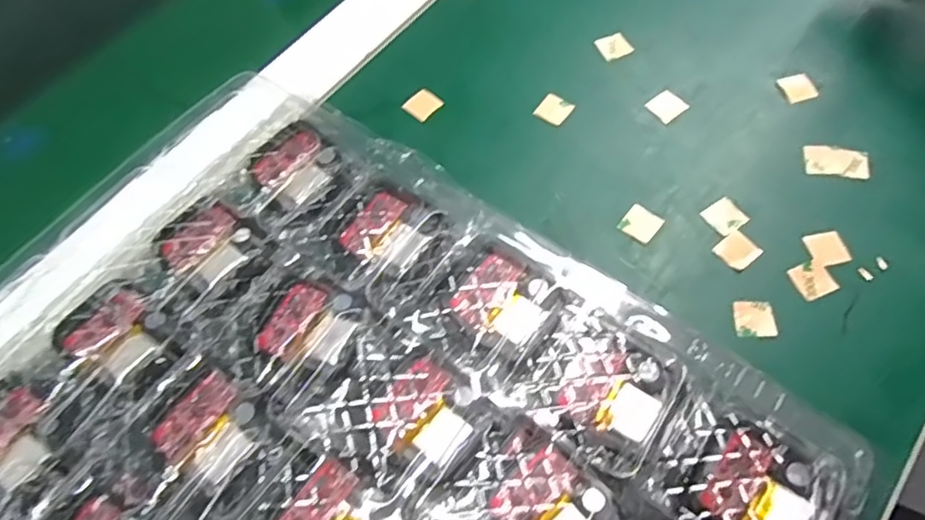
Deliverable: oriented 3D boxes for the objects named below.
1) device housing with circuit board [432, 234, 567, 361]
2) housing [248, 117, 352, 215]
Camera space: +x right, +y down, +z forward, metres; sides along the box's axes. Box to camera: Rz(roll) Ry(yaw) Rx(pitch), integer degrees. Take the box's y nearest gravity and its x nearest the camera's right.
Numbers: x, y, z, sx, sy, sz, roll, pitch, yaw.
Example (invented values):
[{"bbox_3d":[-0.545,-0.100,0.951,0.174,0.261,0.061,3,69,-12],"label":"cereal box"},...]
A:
[{"bbox_3d":[0.014,0.013,0.223,0.044,0.014,0.037,36,71,19],"label":"device housing with circuit board"},{"bbox_3d":[-0.070,-0.040,0.257,0.040,0.008,0.035,37,71,20],"label":"housing"}]

